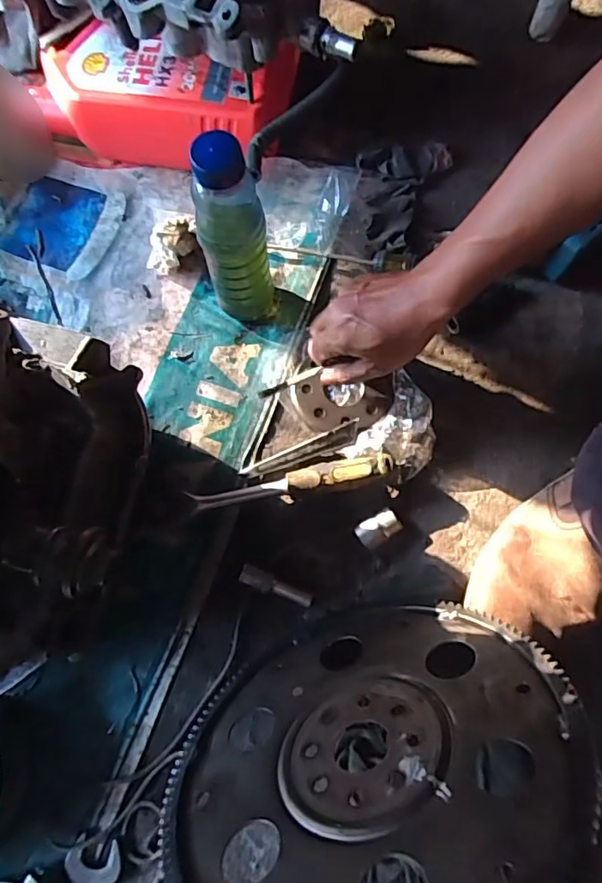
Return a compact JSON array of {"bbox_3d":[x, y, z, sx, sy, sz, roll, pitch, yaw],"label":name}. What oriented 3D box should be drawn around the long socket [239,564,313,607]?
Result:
[{"bbox_3d":[-0.025,0.143,0.541,0.074,0.013,0.020,23,72,9],"label":"long socket"}]

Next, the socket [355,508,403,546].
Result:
[{"bbox_3d":[0.077,0.087,0.546,0.044,0.025,0.024,-22,71,-7],"label":"socket"}]

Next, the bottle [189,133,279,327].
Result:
[{"bbox_3d":[-0.062,-0.189,0.513,0.058,0.216,0.050,-11,73,1],"label":"bottle"}]

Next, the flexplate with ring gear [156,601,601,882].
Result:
[{"bbox_3d":[0.039,0.217,0.397,0.285,0.290,0.009,-27,109,-19],"label":"flexplate with ring gear"}]

